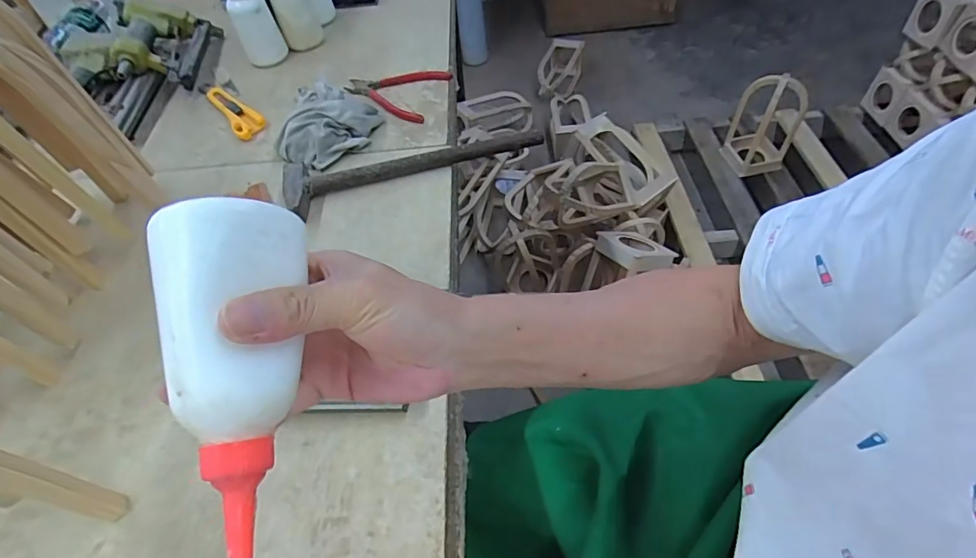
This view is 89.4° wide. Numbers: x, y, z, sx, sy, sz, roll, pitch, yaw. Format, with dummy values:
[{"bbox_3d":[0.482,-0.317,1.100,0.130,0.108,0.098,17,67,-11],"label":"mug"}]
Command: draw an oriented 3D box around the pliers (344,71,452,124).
[{"bbox_3d":[-0.137,-0.274,0.701,0.150,0.016,0.116,17,56,18],"label":"pliers"}]

